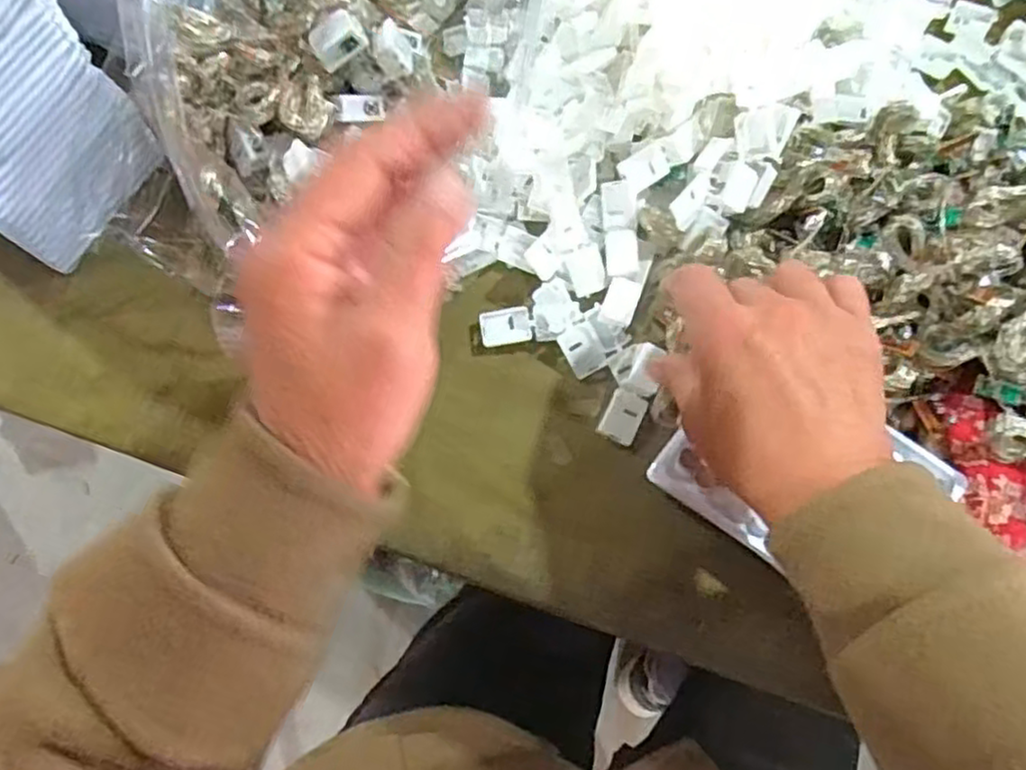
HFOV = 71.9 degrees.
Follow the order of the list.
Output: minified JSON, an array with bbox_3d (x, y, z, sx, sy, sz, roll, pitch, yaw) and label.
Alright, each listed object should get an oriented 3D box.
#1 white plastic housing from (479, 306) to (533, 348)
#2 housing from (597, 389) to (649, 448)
[{"bbox_3d":[-0.004,-0.031,0.391,0.028,0.008,0.019,-11,75,-3],"label":"white plastic housing"},{"bbox_3d":[0.059,0.018,0.379,0.020,0.006,0.027,26,76,7],"label":"housing"}]

